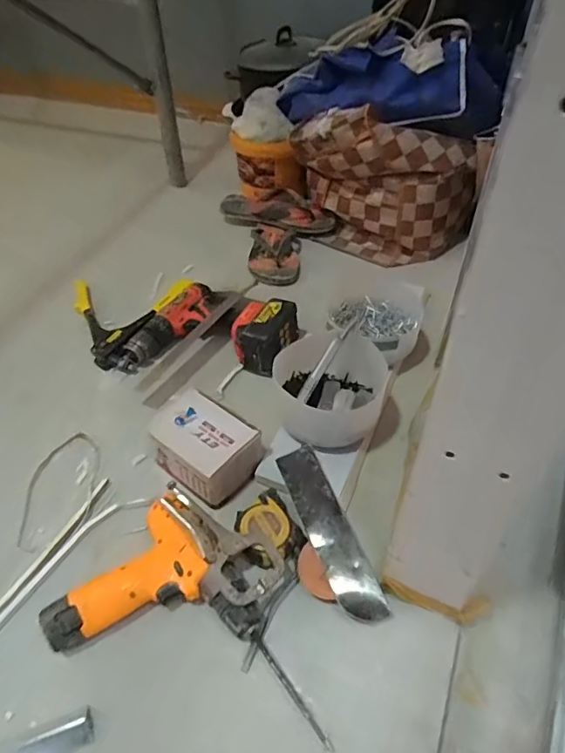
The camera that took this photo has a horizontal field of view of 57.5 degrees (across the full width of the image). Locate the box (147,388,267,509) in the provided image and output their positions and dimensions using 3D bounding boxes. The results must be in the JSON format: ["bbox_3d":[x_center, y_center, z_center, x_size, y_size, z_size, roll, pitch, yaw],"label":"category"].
[{"bbox_3d":[-0.102,0.095,0.688,0.136,0.072,0.098,30,53,28],"label":"box"}]

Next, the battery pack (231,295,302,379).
[{"bbox_3d":[-0.031,-0.070,0.848,0.087,0.072,0.112,18,49,19],"label":"battery pack"}]

